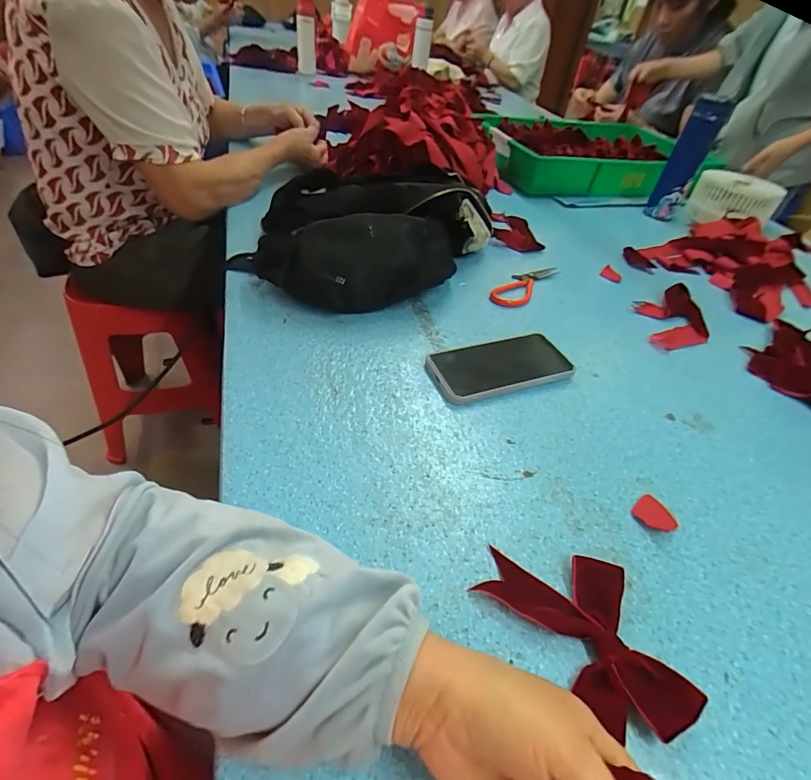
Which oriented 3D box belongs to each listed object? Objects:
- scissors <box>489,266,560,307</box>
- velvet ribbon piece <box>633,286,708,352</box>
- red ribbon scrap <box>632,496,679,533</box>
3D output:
[{"bbox_3d":[0.183,-0.163,0.652,0.046,0.009,0.159,31,49,22],"label":"scissors"},{"bbox_3d":[0.392,-0.109,0.627,0.089,0.024,0.149,9,44,1],"label":"velvet ribbon piece"},{"bbox_3d":[0.221,0.111,0.377,0.032,0.004,0.033,4,44,-4],"label":"red ribbon scrap"}]

